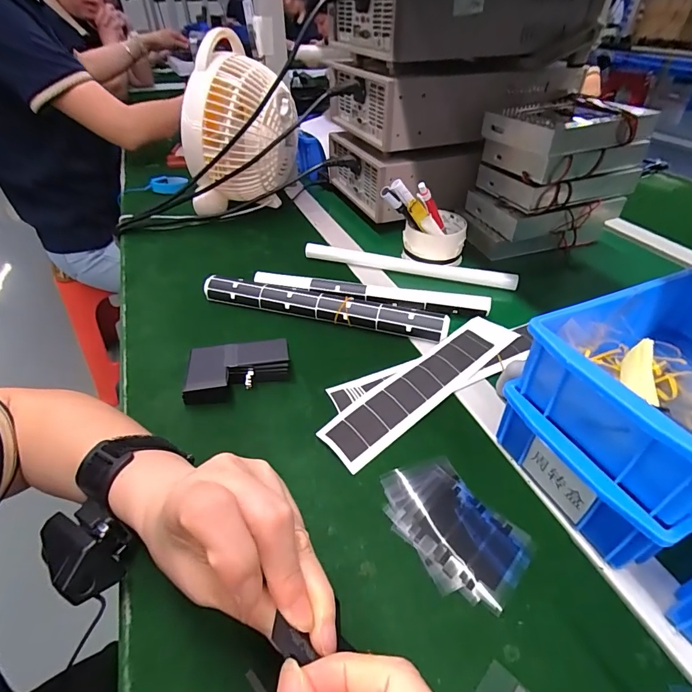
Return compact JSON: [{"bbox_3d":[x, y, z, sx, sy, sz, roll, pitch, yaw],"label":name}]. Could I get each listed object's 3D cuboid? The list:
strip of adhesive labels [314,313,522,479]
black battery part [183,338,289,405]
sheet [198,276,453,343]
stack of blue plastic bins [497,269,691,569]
[{"bbox_3d":[0.080,0.034,0.393,0.234,0.007,0.048,-32,57,-29],"label":"strip of adhesive labels"},{"bbox_3d":[-0.106,0.028,0.395,0.099,0.032,0.056,-8,42,-9],"label":"black battery part"},{"bbox_3d":[-0.030,-0.049,0.472,0.290,0.020,0.028,12,43,13],"label":"sheet"},{"bbox_3d":[0.240,0.042,0.302,0.209,0.125,0.134,-18,45,-20],"label":"stack of blue plastic bins"}]

